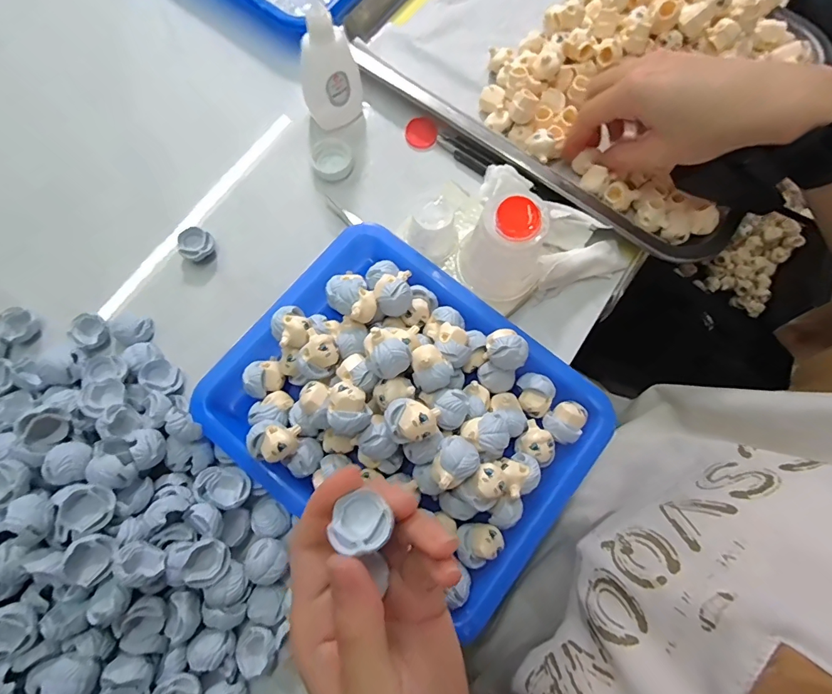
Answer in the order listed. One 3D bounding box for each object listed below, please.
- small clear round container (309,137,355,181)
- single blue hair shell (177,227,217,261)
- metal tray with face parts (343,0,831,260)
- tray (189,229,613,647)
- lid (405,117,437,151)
[{"bbox_3d":[-0.064,-0.144,0.334,0.031,0.008,0.034,0,76,-1],"label":"small clear round container"},{"bbox_3d":[-0.157,-0.073,0.313,0.022,0.012,0.024,0,76,-1],"label":"single blue hair shell"},{"bbox_3d":[0.138,-0.250,0.348,0.345,0.040,0.264,36,78,7],"label":"metal tray with face parts"},{"bbox_3d":[-0.006,0.036,0.263,0.218,0.060,0.168,39,79,8],"label":"tray"},{"bbox_3d":[0.004,-0.169,0.344,0.024,0.004,0.027,-9,77,-3],"label":"lid"}]

